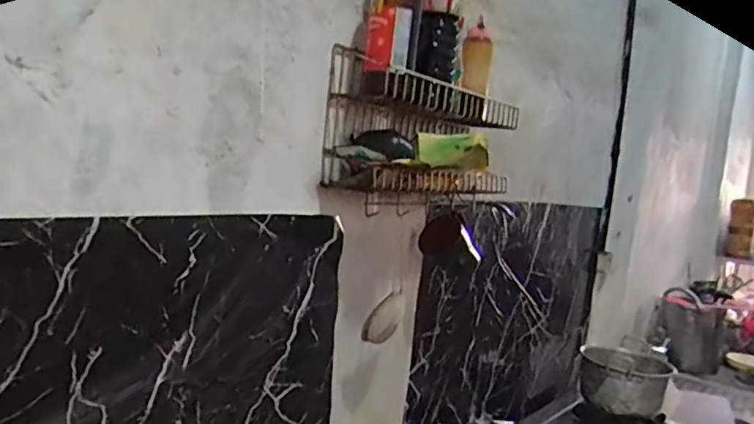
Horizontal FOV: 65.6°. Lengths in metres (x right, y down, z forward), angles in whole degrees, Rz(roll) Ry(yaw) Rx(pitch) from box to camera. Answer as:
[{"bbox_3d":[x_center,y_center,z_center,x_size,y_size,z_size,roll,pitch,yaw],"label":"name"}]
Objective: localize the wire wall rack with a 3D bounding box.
[{"bbox_3d":[0.078,-0.111,0.897,0.120,0.194,0.346,11,6,39],"label":"wire wall rack"}]

